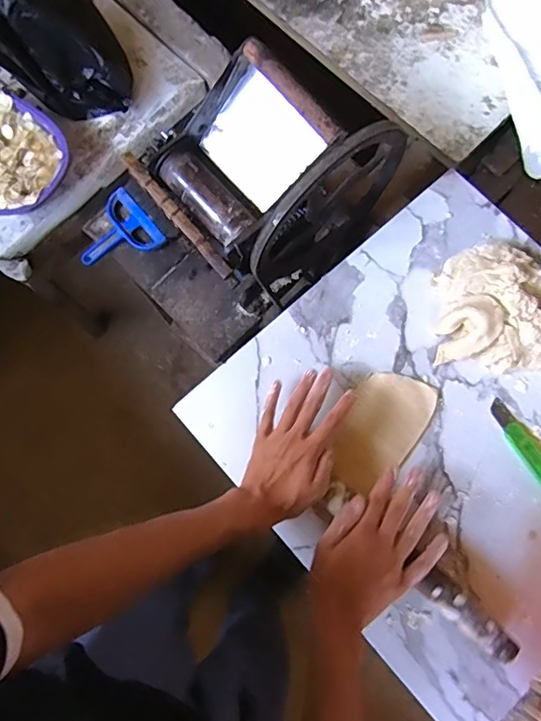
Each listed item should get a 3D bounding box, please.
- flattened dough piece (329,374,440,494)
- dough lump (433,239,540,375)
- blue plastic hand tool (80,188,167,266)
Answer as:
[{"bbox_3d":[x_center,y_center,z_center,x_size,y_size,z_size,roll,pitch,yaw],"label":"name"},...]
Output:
[{"bbox_3d":[0.131,0.082,0.594,0.086,0.008,0.152,35,82,6],"label":"flattened dough piece"},{"bbox_3d":[0.282,-0.071,0.595,0.157,0.062,0.160,0,80,0],"label":"dough lump"},{"bbox_3d":[-0.279,-0.220,0.890,0.139,0.024,0.129,-42,82,-7],"label":"blue plastic hand tool"}]

